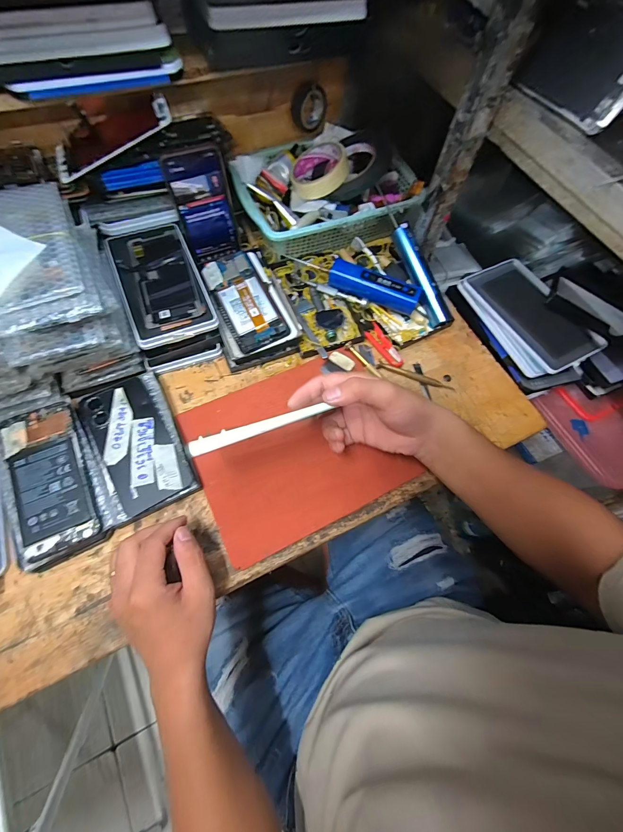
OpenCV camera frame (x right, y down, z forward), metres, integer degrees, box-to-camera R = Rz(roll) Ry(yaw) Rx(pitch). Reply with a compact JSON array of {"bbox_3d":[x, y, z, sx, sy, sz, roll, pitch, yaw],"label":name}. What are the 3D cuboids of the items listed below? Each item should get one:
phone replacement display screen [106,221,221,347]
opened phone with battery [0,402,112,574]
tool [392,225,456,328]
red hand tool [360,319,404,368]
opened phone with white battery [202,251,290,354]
[{"bbox_3d":[-0.202,-0.179,0.452,0.100,0.022,0.188,-22,69,-12],"label":"phone replacement display screen"},{"bbox_3d":[-0.284,0.067,0.366,0.078,0.017,0.171,-24,70,-13],"label":"opened phone with battery"},{"bbox_3d":[0.161,-0.203,0.493,0.022,0.023,0.151,-24,88,-13],"label":"tool"},{"bbox_3d":[0.098,-0.106,0.483,0.022,0.007,0.090,-28,71,-14],"label":"red hand tool"},{"bbox_3d":[-0.093,-0.163,0.475,0.072,0.009,0.154,-27,73,-7],"label":"opened phone with white battery"}]

